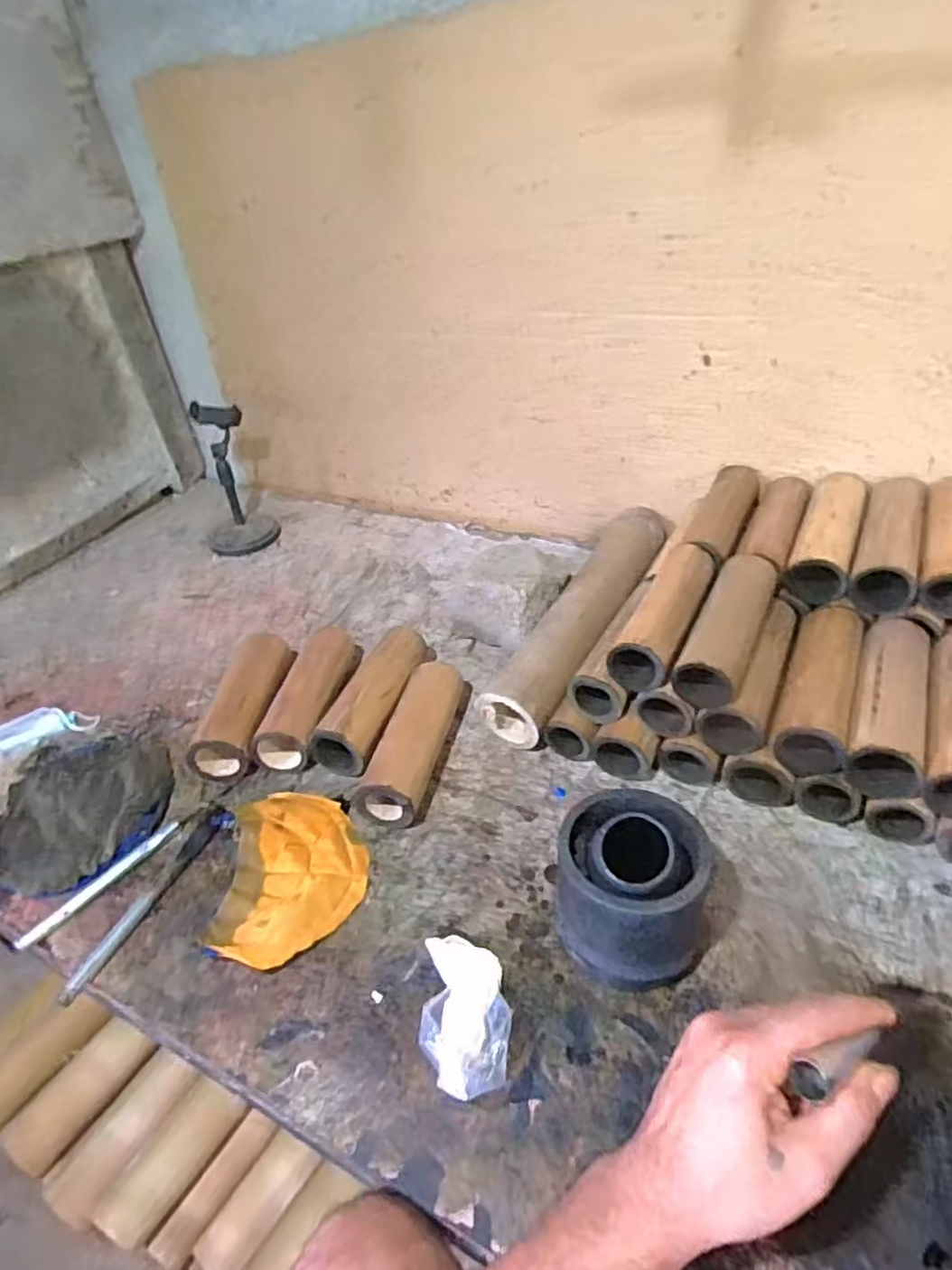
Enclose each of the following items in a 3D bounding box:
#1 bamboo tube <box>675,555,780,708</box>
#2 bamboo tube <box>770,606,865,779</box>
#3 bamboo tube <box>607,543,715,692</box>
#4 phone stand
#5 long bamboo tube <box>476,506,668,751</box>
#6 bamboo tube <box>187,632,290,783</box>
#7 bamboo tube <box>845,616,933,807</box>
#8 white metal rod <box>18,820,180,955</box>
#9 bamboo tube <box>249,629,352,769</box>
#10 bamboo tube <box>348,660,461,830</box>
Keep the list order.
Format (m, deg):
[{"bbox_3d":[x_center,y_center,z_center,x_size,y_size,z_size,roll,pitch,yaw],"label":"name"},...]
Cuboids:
[{"bbox_3d":[0.234,-0.010,0.638,0.053,0.047,0.174,14,40,25],"label":"bamboo tube"},{"bbox_3d":[0.311,0.043,0.624,0.058,0.054,0.183,13,40,24],"label":"bamboo tube"},{"bbox_3d":[0.186,-0.021,0.661,0.053,0.055,0.174,17,42,29],"label":"bamboo tube"},{"bbox_3d":[-0.376,-0.234,1.048,0.108,0.197,0.125,-15,39,-13],"label":"phone stand"},{"bbox_3d":[0.128,-0.024,0.799,0.077,0.082,0.393,17,43,26],"label":"long bamboo tube"},{"bbox_3d":[-0.242,0.071,0.742,0.063,0.072,0.175,2,38,9],"label":"bamboo tube"},{"bbox_3d":[0.359,0.061,0.602,0.056,0.059,0.180,13,40,24],"label":"bamboo tube"},{"bbox_3d":[-0.324,0.213,0.596,0.013,0.006,0.146,36,49,18],"label":"white metal rod"},{"bbox_3d":[-0.174,0.064,0.747,0.066,0.063,0.187,4,39,12],"label":"bamboo tube"},{"bbox_3d":[-0.059,0.101,0.675,0.061,0.055,0.182,7,39,15],"label":"bamboo tube"}]

